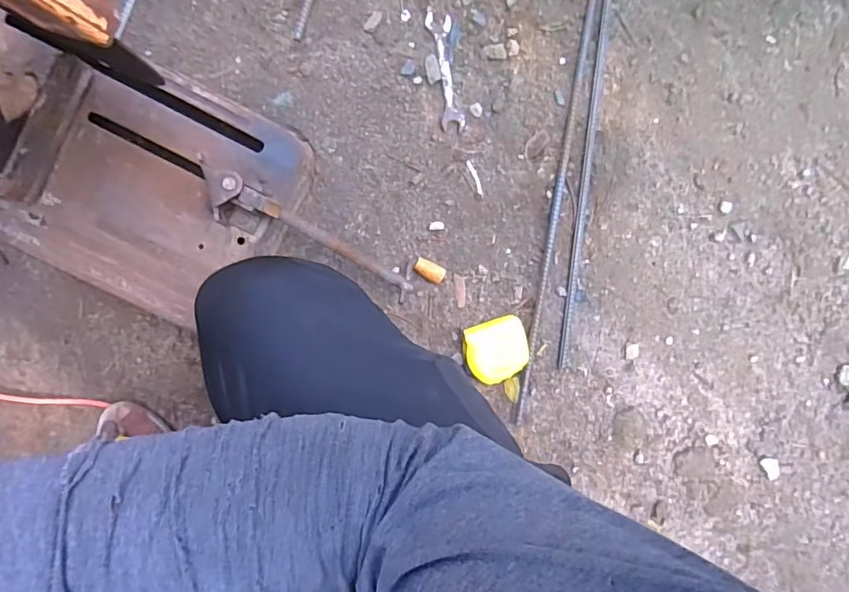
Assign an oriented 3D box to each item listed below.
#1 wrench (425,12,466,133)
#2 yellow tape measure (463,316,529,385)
[{"bbox_3d":[0.029,-0.306,0.723,0.032,0.004,0.156,-8,92,-5],"label":"wrench"},{"bbox_3d":[0.098,0.074,0.728,0.084,0.037,0.083,-18,93,-4],"label":"yellow tape measure"}]

